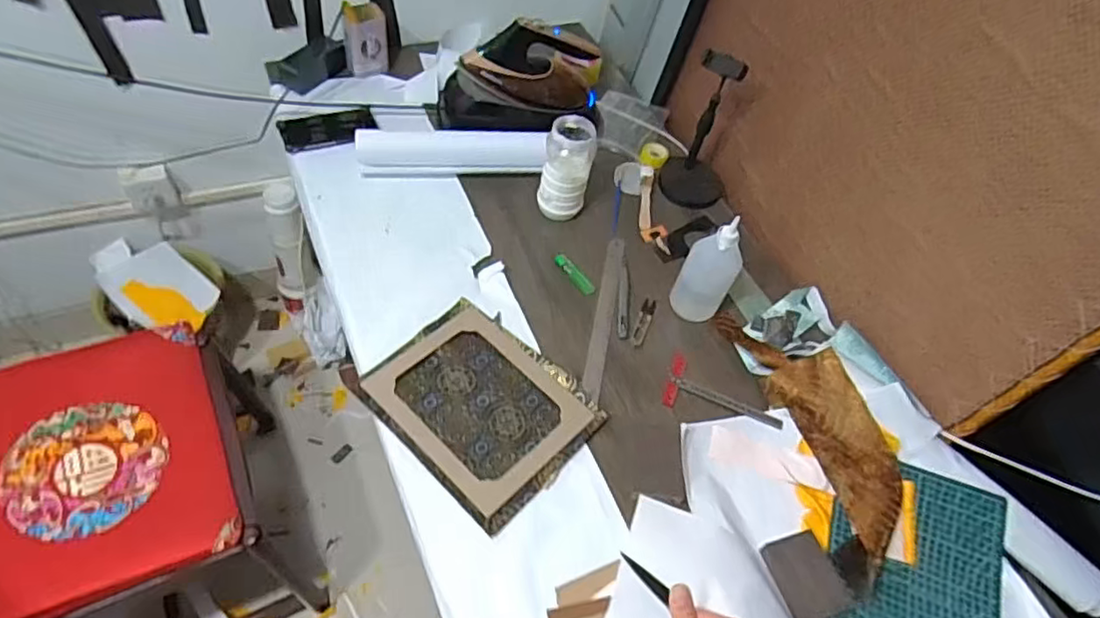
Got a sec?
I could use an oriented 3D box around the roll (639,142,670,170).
[{"bbox_3d":[0.201,-0.296,1.229,0.054,0.026,0.050,2,55,-2],"label":"roll"}]

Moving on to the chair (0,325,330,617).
[{"bbox_3d":[-0.763,0.311,1.049,0.478,0.774,0.460,-20,58,-17],"label":"chair"}]

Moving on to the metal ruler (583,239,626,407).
[{"bbox_3d":[0.087,0.008,0.989,0.028,0.009,0.306,11,55,3],"label":"metal ruler"}]

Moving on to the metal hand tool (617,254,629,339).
[{"bbox_3d":[0.117,-0.021,1.016,0.019,0.004,0.157,5,55,0],"label":"metal hand tool"}]

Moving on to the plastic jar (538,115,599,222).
[{"bbox_3d":[0.027,-0.228,1.047,0.082,0.161,0.070,7,55,1],"label":"plastic jar"}]

